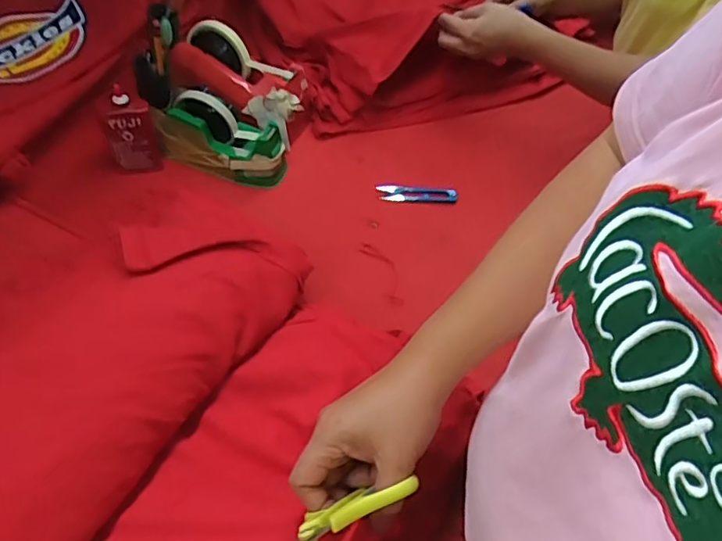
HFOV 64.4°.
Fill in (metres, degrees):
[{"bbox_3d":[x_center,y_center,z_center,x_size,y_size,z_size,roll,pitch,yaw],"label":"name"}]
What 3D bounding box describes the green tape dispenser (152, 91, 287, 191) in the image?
[{"bbox_3d":[-0.175,-0.174,0.724,0.154,0.098,0.064,12,52,7],"label":"green tape dispenser"}]

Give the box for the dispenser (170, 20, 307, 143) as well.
[{"bbox_3d":[-0.158,-0.246,0.757,0.188,0.098,0.078,23,52,-8],"label":"dispenser"}]

